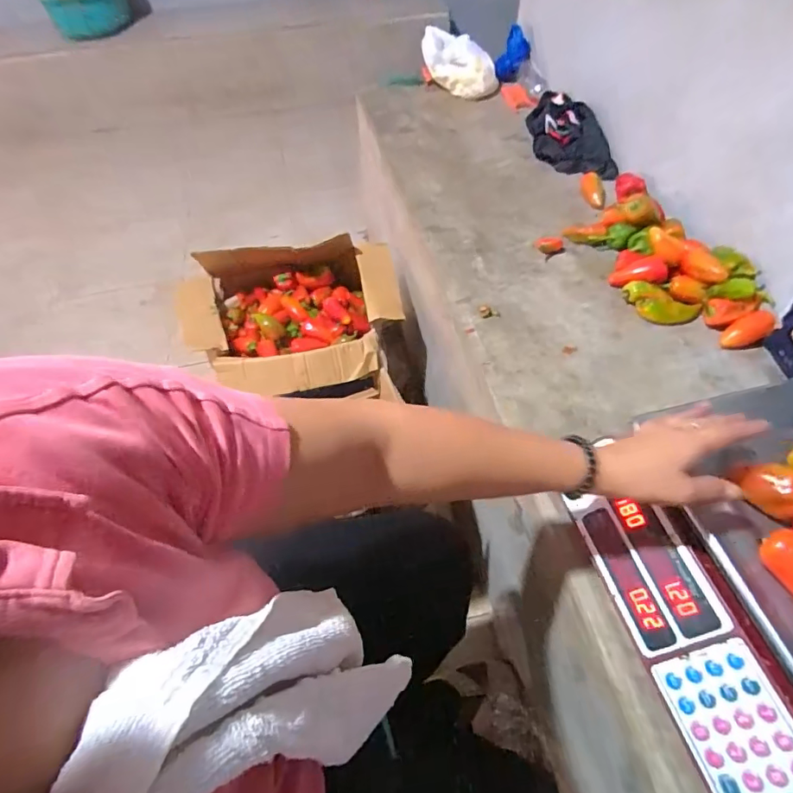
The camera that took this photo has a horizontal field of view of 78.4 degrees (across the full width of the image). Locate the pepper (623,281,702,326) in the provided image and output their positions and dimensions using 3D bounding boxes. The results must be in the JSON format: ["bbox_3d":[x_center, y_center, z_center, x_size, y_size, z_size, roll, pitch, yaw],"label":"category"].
[{"bbox_3d":[0.410,-0.143,0.757,0.112,0.031,0.049,23,58,20],"label":"pepper"}]

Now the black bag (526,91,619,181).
[{"bbox_3d":[0.356,-0.580,1.054,0.136,0.076,0.310,-10,53,-4],"label":"black bag"}]

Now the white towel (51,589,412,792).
[{"bbox_3d":[-0.050,0.139,0.232,0.059,0.226,0.061,-48,60,4],"label":"white towel"}]

